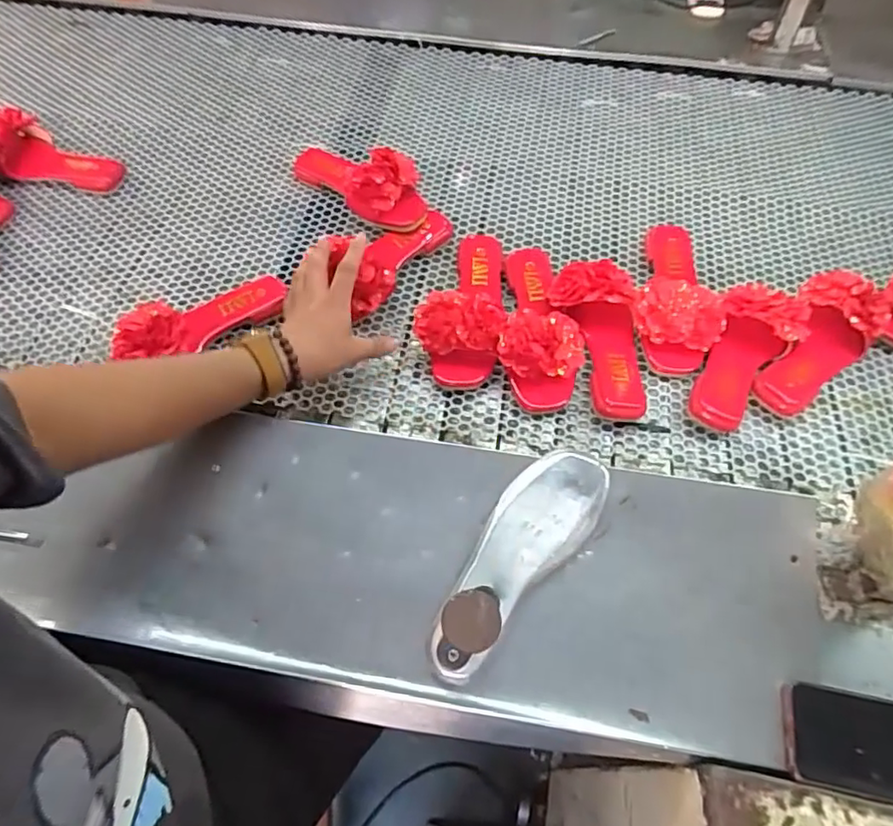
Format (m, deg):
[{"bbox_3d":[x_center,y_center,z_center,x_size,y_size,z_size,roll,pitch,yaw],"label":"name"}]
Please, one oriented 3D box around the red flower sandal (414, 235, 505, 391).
[{"bbox_3d":[0.034,-0.145,0.741,0.099,0.070,0.228,16,60,9],"label":"red flower sandal"}]

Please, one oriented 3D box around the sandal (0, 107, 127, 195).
[{"bbox_3d":[-0.591,-0.401,0.897,0.173,0.096,0.107,3,59,0],"label":"sandal"}]

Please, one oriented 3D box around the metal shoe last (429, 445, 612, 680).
[{"bbox_3d":[0.061,0.123,0.538,0.079,0.097,0.230,37,65,19],"label":"metal shoe last"}]

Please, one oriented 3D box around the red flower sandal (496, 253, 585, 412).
[{"bbox_3d":[0.118,-0.114,0.726,0.098,0.071,0.216,7,59,3],"label":"red flower sandal"}]

